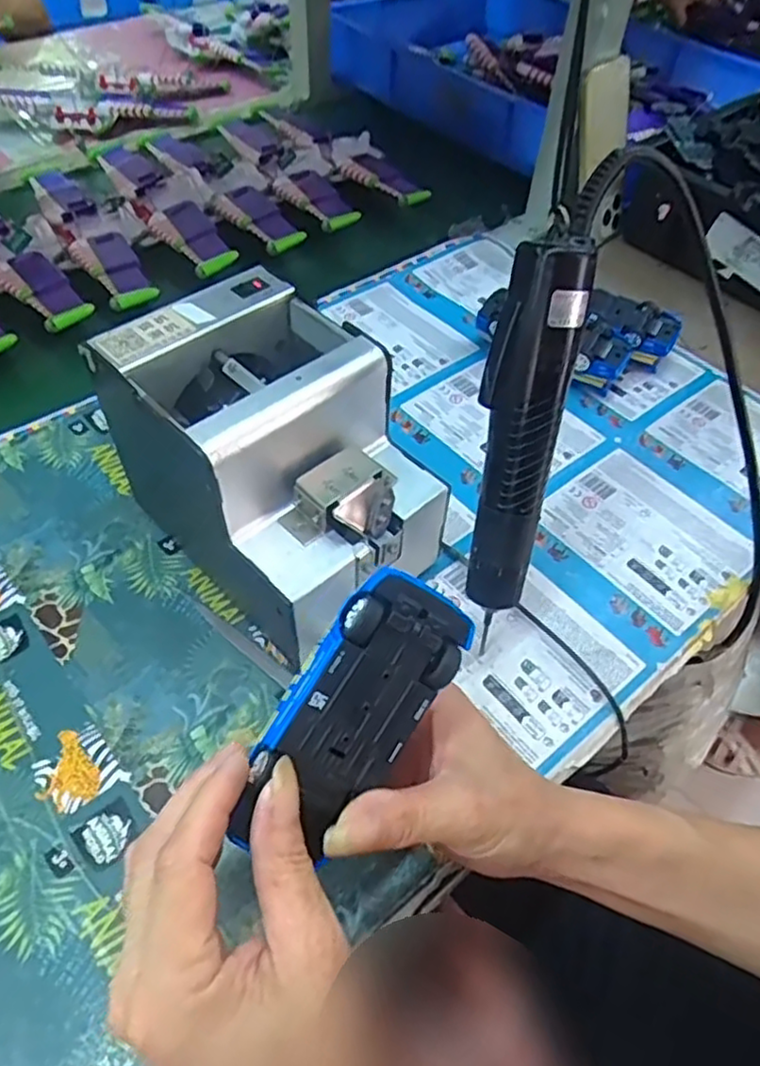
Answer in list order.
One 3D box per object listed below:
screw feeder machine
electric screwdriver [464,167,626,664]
[{"bbox_3d":[-0.063,-0.041,0.423,0.124,0.147,0.175,-36,63,-27],"label":"screw feeder machine"},{"bbox_3d":[0.073,-0.055,0.354,0.041,0.243,0.031,7,26,2],"label":"electric screwdriver"}]

